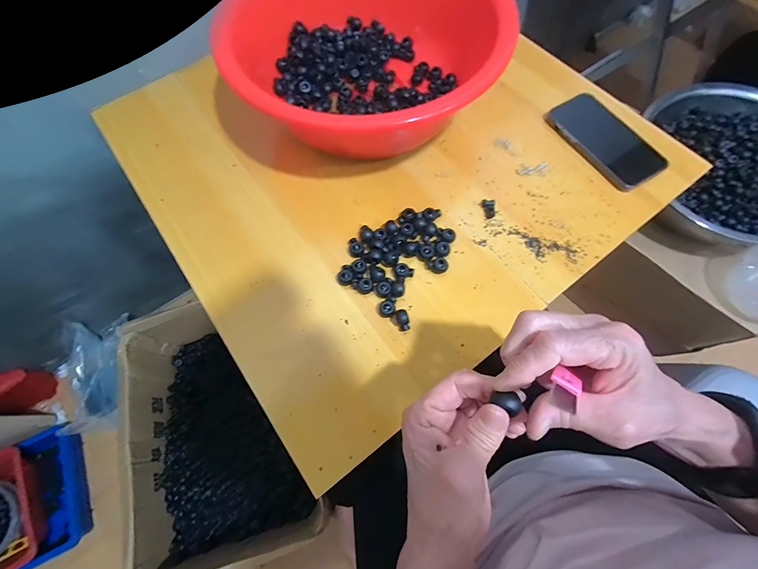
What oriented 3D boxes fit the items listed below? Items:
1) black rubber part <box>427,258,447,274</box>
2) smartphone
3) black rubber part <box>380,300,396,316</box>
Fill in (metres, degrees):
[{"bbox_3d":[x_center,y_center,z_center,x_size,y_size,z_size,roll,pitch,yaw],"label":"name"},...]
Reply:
[{"bbox_3d":[0.066,-0.020,0.369,0.018,0.011,0.016,-20,70,-6],"label":"black rubber part"},{"bbox_3d":[0.291,-0.189,0.428,0.075,0.014,0.148,-28,71,-9],"label":"smartphone"},{"bbox_3d":[0.009,0.026,0.353,0.015,0.012,0.016,0,69,1],"label":"black rubber part"}]

